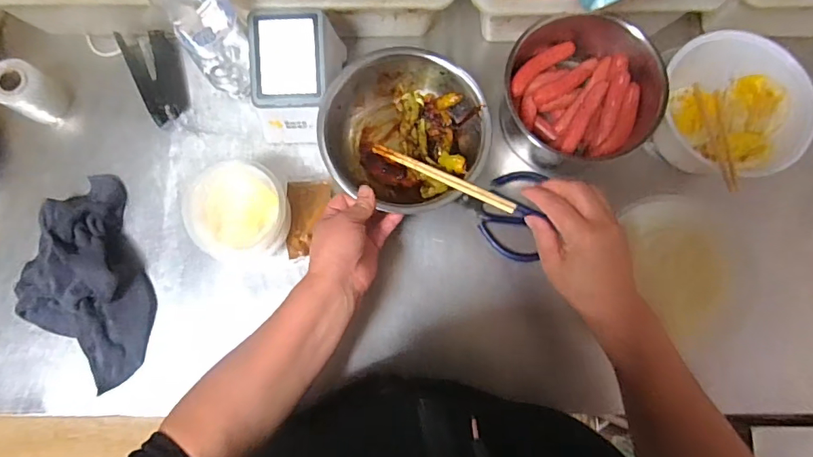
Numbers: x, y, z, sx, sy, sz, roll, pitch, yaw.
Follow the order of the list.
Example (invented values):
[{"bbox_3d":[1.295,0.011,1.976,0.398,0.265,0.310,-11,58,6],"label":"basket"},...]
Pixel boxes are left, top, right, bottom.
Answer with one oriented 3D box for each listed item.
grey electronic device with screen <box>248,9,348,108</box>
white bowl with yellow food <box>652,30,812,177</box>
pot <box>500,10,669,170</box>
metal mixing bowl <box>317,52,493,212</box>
[{"bbox_3d":[-0.123,-0.180,0.561,0.093,0.098,0.103,0,83,0],"label":"grey electronic device with screen"},{"bbox_3d":[0.365,-0.137,0.575,0.137,0.098,0.173,-13,83,-2],"label":"white bowl with yellow food"},{"bbox_3d":[0.191,-0.161,0.568,0.168,0.099,0.170,0,83,0],"label":"pot"},{"bbox_3d":[-0.001,-0.103,0.558,0.176,0.069,0.174,0,83,0],"label":"metal mixing bowl"}]

